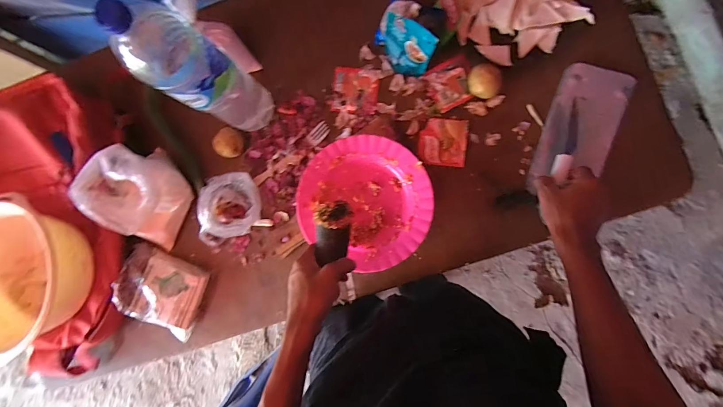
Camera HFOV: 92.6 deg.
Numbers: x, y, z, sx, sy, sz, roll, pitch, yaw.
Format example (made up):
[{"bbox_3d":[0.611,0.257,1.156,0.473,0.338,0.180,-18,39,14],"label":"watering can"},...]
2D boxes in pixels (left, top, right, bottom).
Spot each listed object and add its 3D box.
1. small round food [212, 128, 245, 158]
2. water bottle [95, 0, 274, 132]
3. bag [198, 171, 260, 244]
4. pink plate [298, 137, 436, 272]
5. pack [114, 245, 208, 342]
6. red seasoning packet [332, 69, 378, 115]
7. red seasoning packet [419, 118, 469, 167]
[{"bbox_3d":[-0.235,-0.106,0.617,0.050,0.042,0.049,0,87,6],"label":"small round food"},{"bbox_3d":[-0.213,-0.171,0.479,0.078,0.315,0.085,34,91,6],"label":"water bottle"},{"bbox_3d":[-0.230,0.010,0.576,0.121,0.094,0.100,-17,86,5],"label":"bag"},{"bbox_3d":[0.005,0.001,0.581,0.213,0.044,0.214,0,87,6],"label":"pink plate"},{"bbox_3d":[-0.361,0.158,0.608,0.147,0.051,0.125,24,90,6],"label":"pack"},{"bbox_3d":[-0.011,-0.201,0.611,0.079,0.004,0.077,4,88,6],"label":"red seasoning packet"},{"bbox_3d":[0.139,-0.104,0.585,0.076,0.012,0.077,9,88,6],"label":"red seasoning packet"}]

